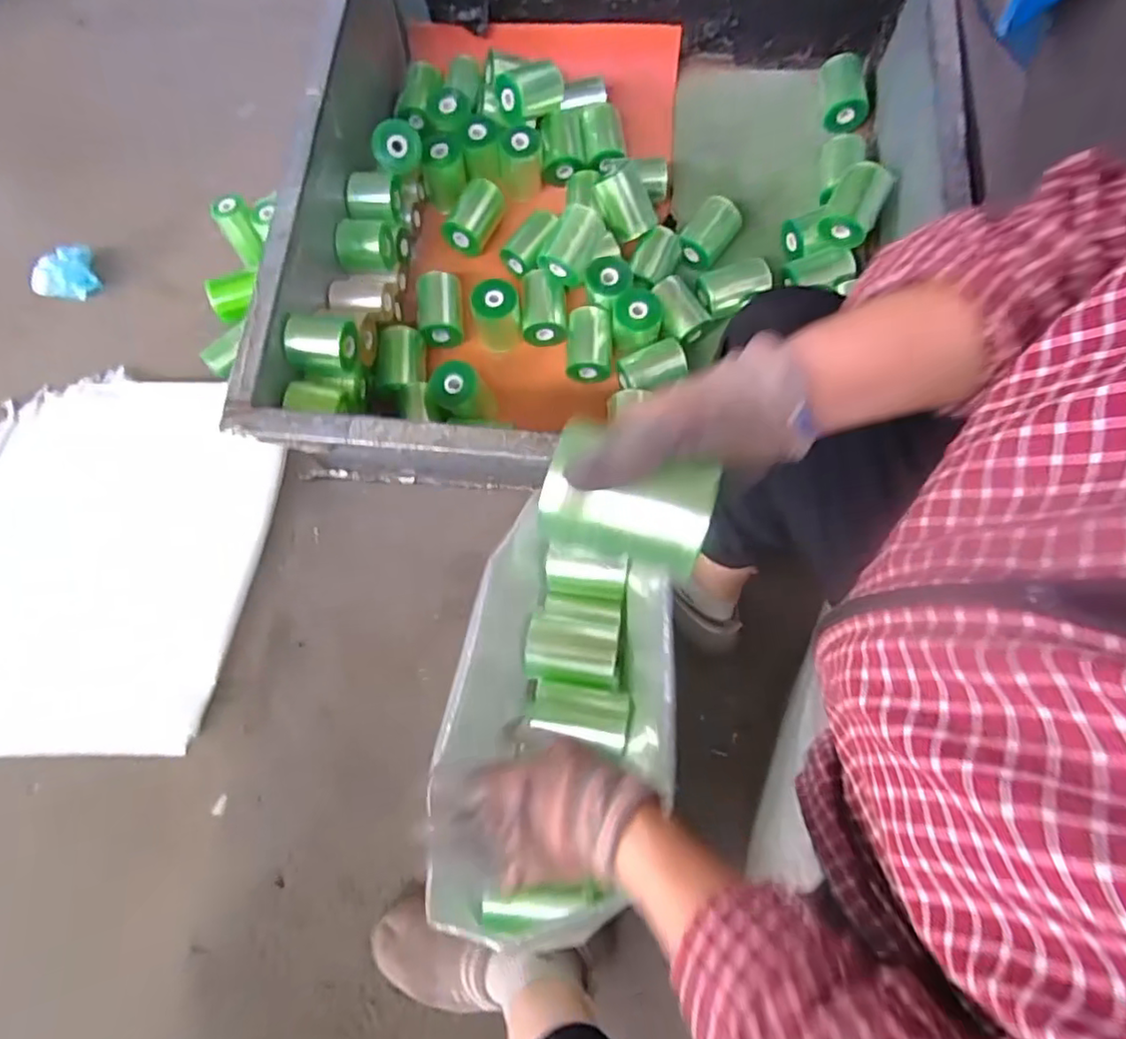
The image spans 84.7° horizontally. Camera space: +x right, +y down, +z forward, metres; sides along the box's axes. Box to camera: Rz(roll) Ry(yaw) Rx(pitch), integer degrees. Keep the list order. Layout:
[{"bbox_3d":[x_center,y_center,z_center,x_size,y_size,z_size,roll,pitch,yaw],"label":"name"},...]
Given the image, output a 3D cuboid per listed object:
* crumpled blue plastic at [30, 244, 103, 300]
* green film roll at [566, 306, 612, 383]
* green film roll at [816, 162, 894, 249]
[{"bbox_3d":[-0.777,-0.385,0.969,0.065,0.047,0.102,42,74,17],"label":"crumpled blue plastic"},{"bbox_3d":[0.037,-0.242,0.864,0.061,0.061,0.095,1,67,2],"label":"green film roll"},{"bbox_3d":[0.389,-0.419,0.823,0.065,0.072,0.095,25,71,10],"label":"green film roll"}]

